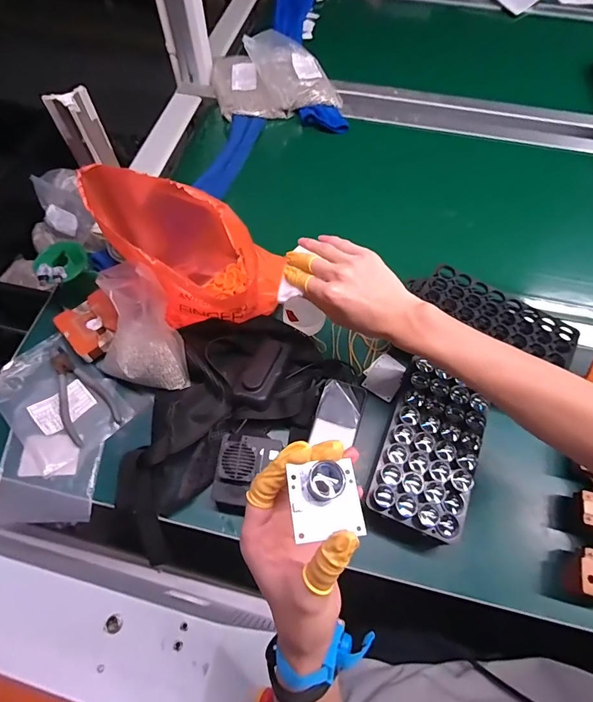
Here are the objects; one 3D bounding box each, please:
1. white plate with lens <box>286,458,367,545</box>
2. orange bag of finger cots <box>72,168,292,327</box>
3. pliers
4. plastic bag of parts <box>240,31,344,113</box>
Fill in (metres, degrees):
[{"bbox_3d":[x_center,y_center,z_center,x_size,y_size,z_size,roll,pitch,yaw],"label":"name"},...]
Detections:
[{"bbox_3d":[0.019,0.091,0.249,0.043,0.017,0.043,-7,63,-4],"label":"white plate with lens"},{"bbox_3d":[-0.135,-0.120,0.512,0.131,0.210,0.219,-41,70,-19],"label":"orange bag of finger cots"},{"bbox_3d":[-0.296,0.054,0.539,0.063,0.008,0.150,-36,68,-17],"label":"pliers"},{"bbox_3d":[-0.007,-0.571,0.815,0.178,0.072,0.136,-8,63,-4],"label":"plastic bag of parts"}]

